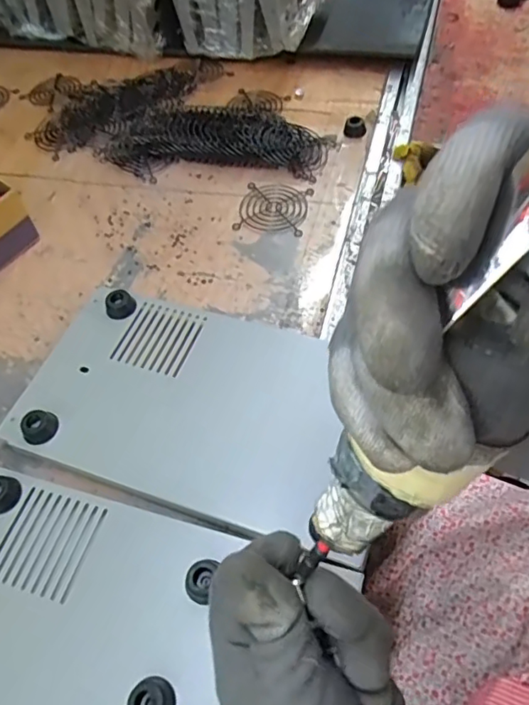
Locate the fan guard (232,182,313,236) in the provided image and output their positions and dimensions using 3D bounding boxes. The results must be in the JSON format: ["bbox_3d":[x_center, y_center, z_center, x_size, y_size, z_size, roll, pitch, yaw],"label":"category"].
[{"bbox_3d":[0.009,-0.139,0.534,0.064,0.004,0.062,8,57,10],"label":"fan guard"}]

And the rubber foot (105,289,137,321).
[{"bbox_3d":[-0.117,-0.039,0.451,0.023,0.011,0.022,-2,56,4],"label":"rubber foot"}]

